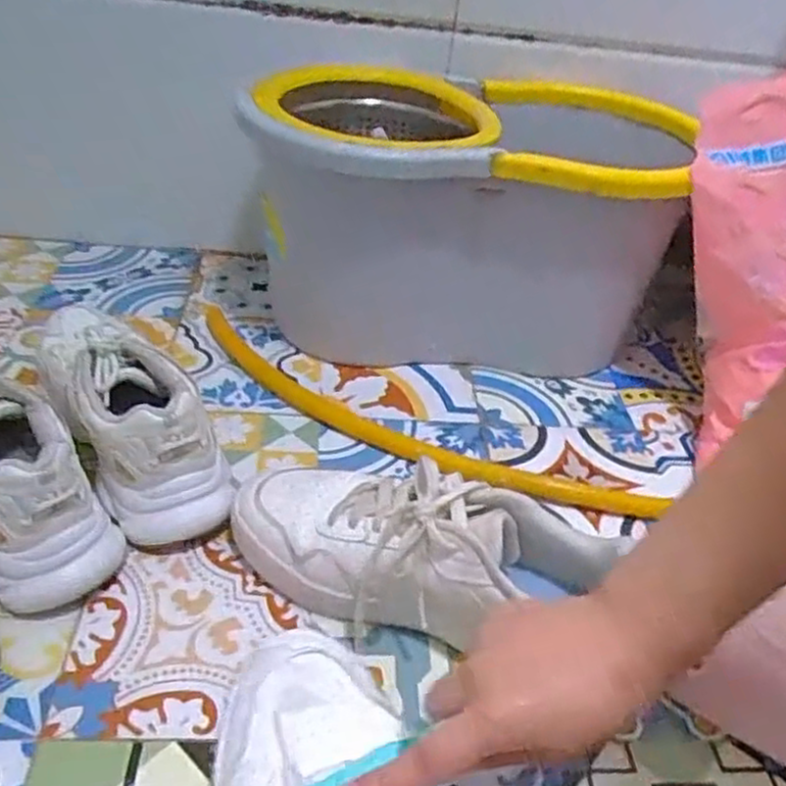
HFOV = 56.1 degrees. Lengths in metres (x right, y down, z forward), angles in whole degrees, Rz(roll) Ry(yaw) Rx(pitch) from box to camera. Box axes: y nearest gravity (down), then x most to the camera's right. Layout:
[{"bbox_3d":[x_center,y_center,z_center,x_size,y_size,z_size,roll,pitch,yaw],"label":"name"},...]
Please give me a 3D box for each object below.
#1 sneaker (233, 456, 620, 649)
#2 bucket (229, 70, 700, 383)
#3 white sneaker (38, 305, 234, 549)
[{"bbox_3d":[0.012,0.103,0.494,0.256,0.100,0.097,4,36,17],"label":"sneaker"},{"bbox_3d":[0.076,-0.159,0.739,0.401,0.236,0.230,3,38,-6],"label":"bucket"},{"bbox_3d":[-0.219,0.000,0.587,0.092,0.103,0.258,-23,47,-34],"label":"white sneaker"}]

